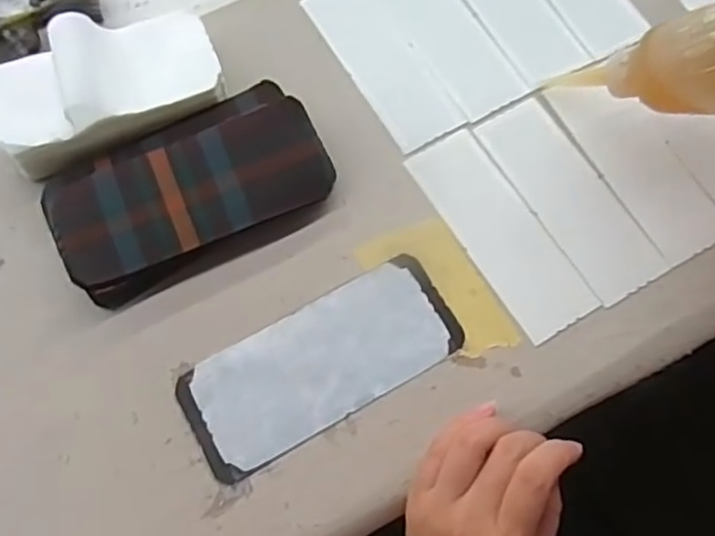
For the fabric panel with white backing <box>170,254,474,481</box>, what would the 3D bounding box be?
[{"bbox_3d":[-0.022,0.055,0.401,0.167,0.004,0.073,-29,73,-9],"label":"fabric panel with white backing"}]

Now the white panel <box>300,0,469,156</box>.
[{"bbox_3d":[0.017,-0.149,0.476,0.052,0.004,0.145,-29,73,-9],"label":"white panel"}]

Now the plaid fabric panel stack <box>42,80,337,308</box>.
[{"bbox_3d":[-0.107,-0.053,0.429,0.173,0.027,0.098,-27,73,-9],"label":"plaid fabric panel stack"}]

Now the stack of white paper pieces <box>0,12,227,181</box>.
[{"bbox_3d":[-0.167,-0.121,0.441,0.146,0.048,0.079,-27,73,-9],"label":"stack of white paper pieces"}]

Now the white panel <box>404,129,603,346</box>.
[{"bbox_3d":[0.093,-0.025,0.434,0.052,0.004,0.147,-30,73,-9],"label":"white panel"}]

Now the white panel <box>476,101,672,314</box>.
[{"bbox_3d":[0.140,-0.048,0.437,0.051,0.004,0.145,-29,73,-9],"label":"white panel"}]

